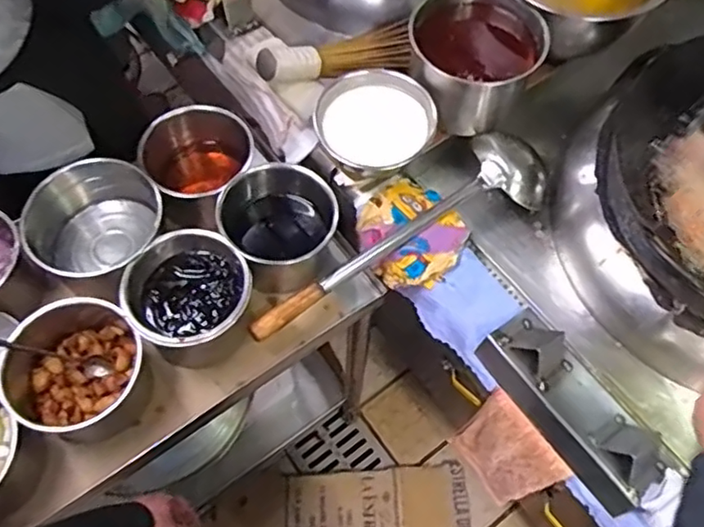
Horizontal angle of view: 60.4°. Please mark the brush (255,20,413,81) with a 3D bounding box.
[{"bbox_3d":[-0.027,-0.330,0.952,0.261,0.058,0.080,-18,63,-29],"label":"brush"}]

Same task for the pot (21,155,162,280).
[{"bbox_3d":[-0.346,-0.051,0.831,0.168,0.103,0.187,-35,68,-16],"label":"pot"}]

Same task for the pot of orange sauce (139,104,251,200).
[{"bbox_3d":[-0.217,-0.136,0.894,0.152,0.134,0.154,0,63,0],"label":"pot of orange sauce"}]

